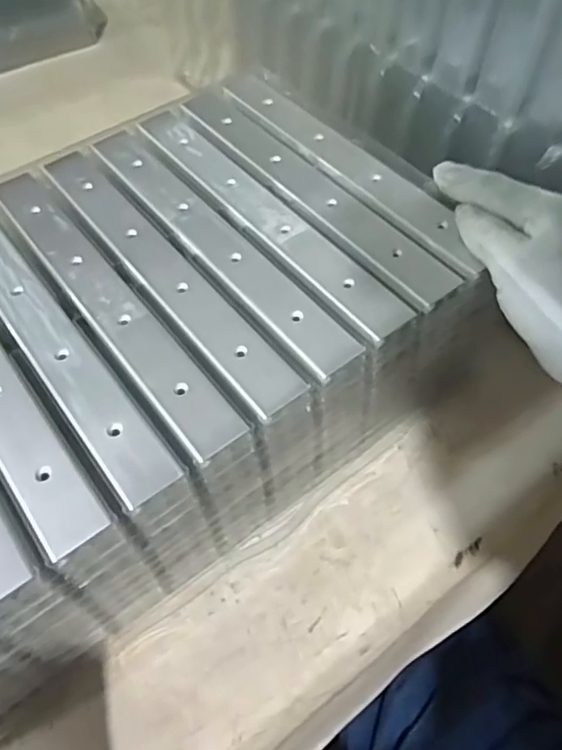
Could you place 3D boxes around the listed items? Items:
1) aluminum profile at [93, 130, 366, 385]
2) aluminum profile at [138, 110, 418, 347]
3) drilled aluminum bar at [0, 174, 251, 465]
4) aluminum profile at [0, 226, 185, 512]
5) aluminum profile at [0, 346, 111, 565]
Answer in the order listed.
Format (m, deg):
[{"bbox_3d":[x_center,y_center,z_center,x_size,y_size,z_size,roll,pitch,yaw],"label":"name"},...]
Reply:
[{"bbox_3d":[-0.043,-0.087,0.371,0.035,0.012,0.246,-34,62,-19],"label":"aluminum profile"},{"bbox_3d":[-0.015,-0.107,0.383,0.032,0.012,0.248,-35,62,-19],"label":"aluminum profile"},{"bbox_3d":[-0.106,-0.046,0.346,0.031,0.012,0.249,-31,59,-24],"label":"drilled aluminum bar"},{"bbox_3d":[-0.135,-0.026,0.332,0.032,0.013,0.244,-34,62,-19],"label":"aluminum profile"},{"bbox_3d":[-0.164,-0.006,0.318,0.030,0.013,0.243,-34,62,-19],"label":"aluminum profile"}]

